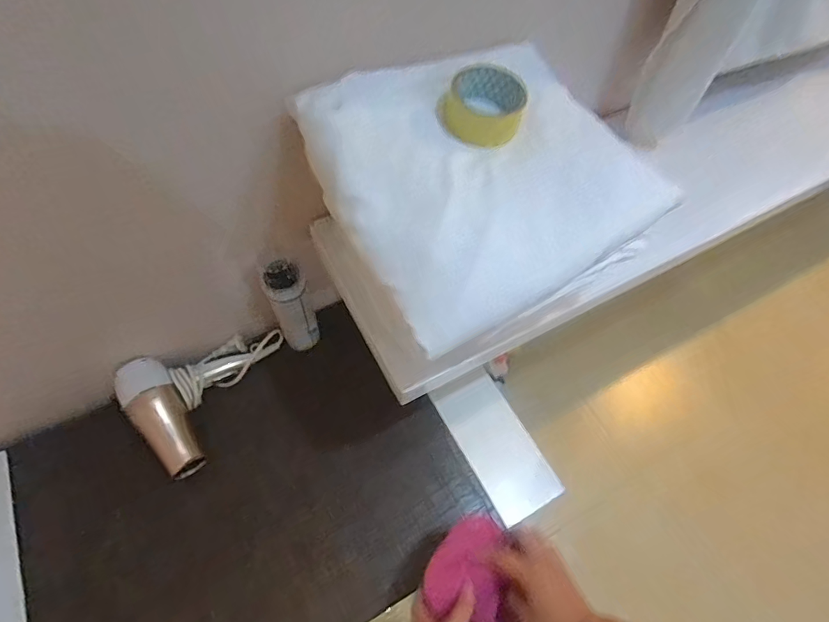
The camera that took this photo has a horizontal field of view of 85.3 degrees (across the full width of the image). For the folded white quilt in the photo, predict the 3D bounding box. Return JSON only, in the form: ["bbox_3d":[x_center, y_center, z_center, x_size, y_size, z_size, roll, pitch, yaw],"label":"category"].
[{"bbox_3d":[0.082,-0.154,0.516,0.346,0.110,0.317,-25,62,-19],"label":"folded white quilt"}]

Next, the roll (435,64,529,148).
[{"bbox_3d":[0.080,-0.241,0.524,0.092,0.041,0.095,2,57,-3],"label":"roll"}]

